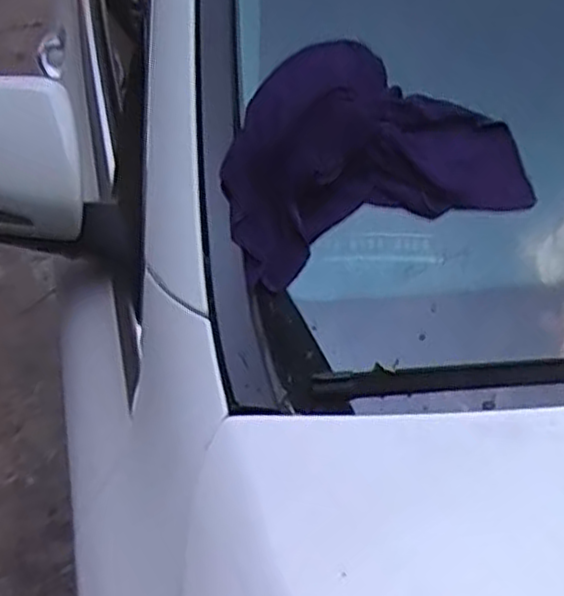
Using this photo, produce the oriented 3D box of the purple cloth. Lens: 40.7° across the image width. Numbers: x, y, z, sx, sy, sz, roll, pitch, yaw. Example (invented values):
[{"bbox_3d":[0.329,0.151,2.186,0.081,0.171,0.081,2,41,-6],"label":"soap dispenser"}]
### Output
[{"bbox_3d":[0.061,-0.125,0.614,0.226,0.032,0.178,-19,81,-4],"label":"purple cloth"}]

